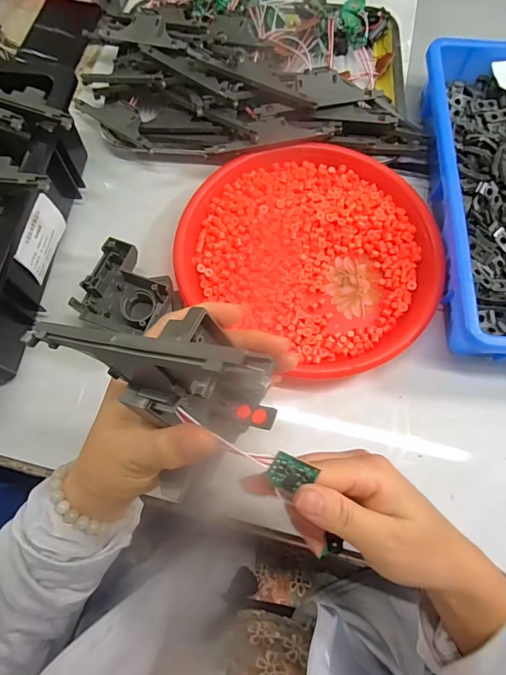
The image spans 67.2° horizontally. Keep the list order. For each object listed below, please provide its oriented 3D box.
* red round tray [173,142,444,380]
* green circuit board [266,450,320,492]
[{"bbox_3d":[0.061,-0.092,0.387,0.247,0.032,0.228,0,71,1],"label":"red round tray"},{"bbox_3d":[0.021,0.073,0.202,0.026,0.004,0.018,29,91,-17],"label":"green circuit board"}]

